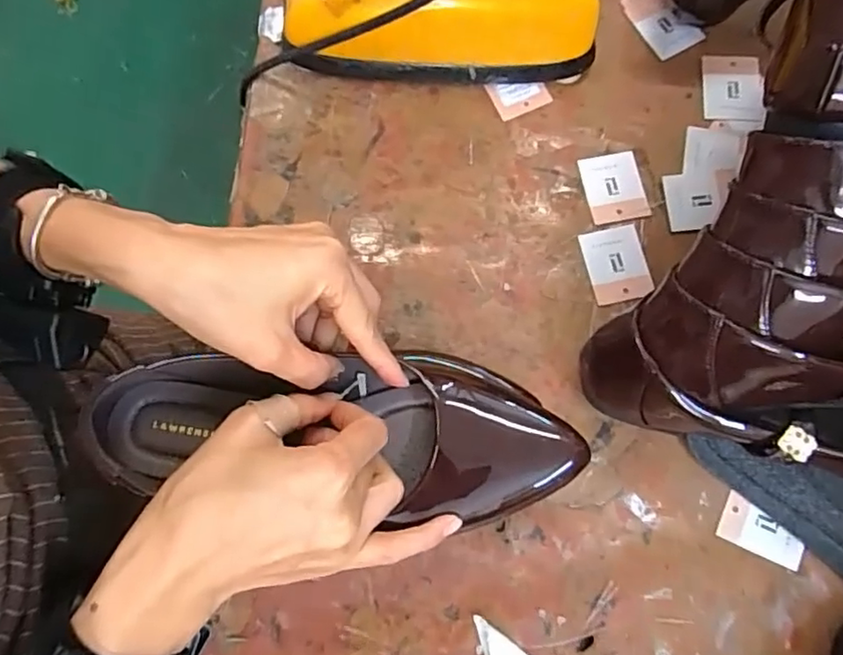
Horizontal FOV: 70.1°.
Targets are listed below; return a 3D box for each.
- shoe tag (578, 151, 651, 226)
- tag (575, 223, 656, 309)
[{"bbox_3d":[0.131,-0.095,0.409,0.041,0.004,0.048,-11,78,-2],"label":"shoe tag"},{"bbox_3d":[0.130,-0.041,0.398,0.040,0.004,0.049,-13,78,-2],"label":"tag"}]

